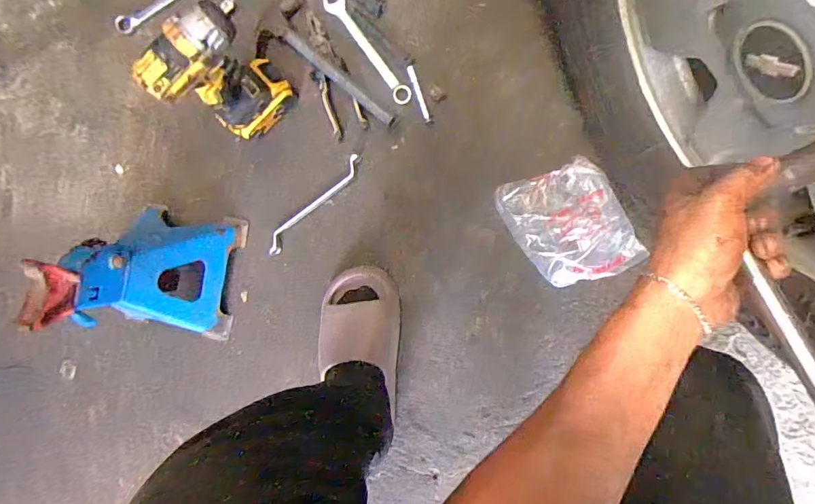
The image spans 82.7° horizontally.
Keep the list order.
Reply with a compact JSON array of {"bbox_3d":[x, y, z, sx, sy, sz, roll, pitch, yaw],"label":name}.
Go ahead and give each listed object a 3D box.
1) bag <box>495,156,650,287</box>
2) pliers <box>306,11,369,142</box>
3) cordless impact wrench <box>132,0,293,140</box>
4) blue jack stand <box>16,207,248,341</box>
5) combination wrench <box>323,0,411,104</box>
[{"bbox_3d":[0.236,-0.040,0.676,0.147,0.027,0.182,-28,85,8],"label":"bag"},{"bbox_3d":[-0.121,-0.282,0.726,0.057,0.016,0.207,-21,87,9],"label":"pliers"},{"bbox_3d":[-0.242,-0.242,0.632,0.072,0.244,0.134,44,95,5],"label":"cordless impact wrench"},{"bbox_3d":[-0.369,0.035,0.637,0.153,0.265,0.195,8,91,9],"label":"blue jack stand"},{"bbox_3d":[-0.064,-0.320,0.723,0.032,0.010,0.217,-35,85,8],"label":"combination wrench"}]

